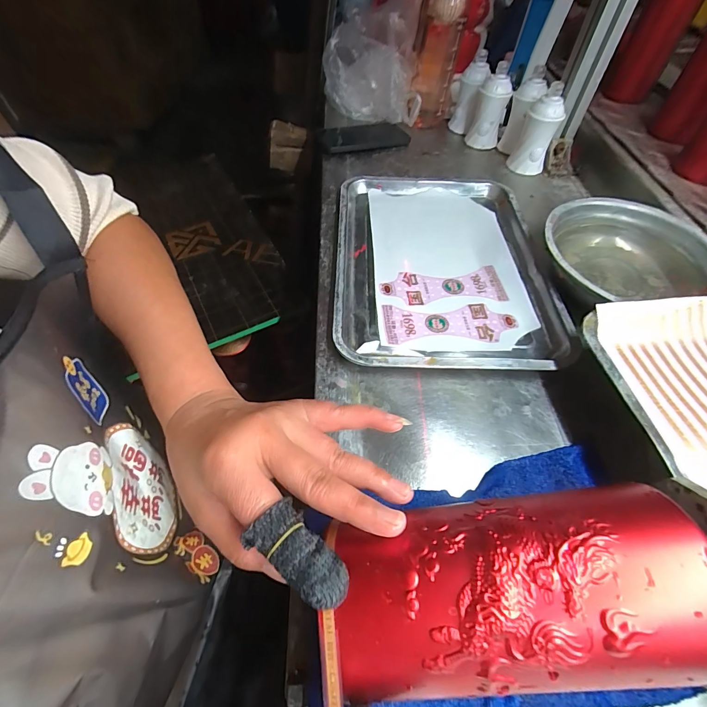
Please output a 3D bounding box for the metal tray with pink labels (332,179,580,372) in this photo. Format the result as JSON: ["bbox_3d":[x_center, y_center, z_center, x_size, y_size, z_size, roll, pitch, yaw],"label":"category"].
[{"bbox_3d":[0.107,-0.120,0.442,0.251,0.028,0.338,-2,56,1],"label":"metal tray with pink labels"}]

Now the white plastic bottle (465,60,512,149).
[{"bbox_3d":[0.234,-0.425,0.607,0.057,0.100,0.049,18,58,16],"label":"white plastic bottle"}]

